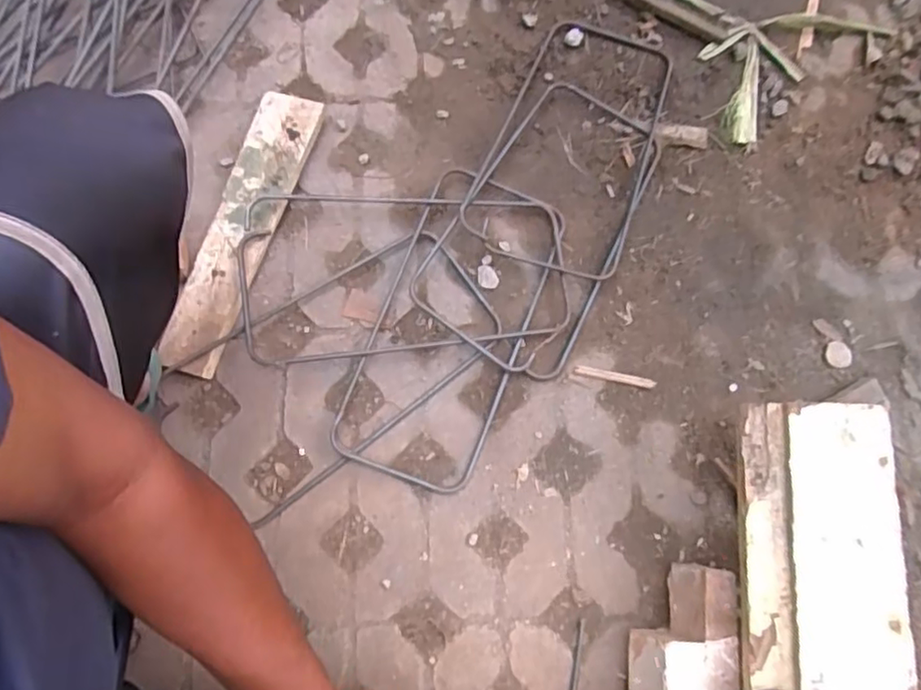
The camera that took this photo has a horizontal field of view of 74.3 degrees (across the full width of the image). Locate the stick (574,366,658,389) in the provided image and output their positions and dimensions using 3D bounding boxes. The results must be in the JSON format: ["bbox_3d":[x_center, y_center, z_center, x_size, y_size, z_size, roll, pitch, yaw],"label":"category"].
[{"bbox_3d":[0.172,0.035,0.678,0.089,0.006,0.012,12,75,4],"label":"stick"}]

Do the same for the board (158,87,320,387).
[{"bbox_3d":[-0.250,-0.134,0.704,0.078,0.032,0.350,17,75,3],"label":"board"}]

